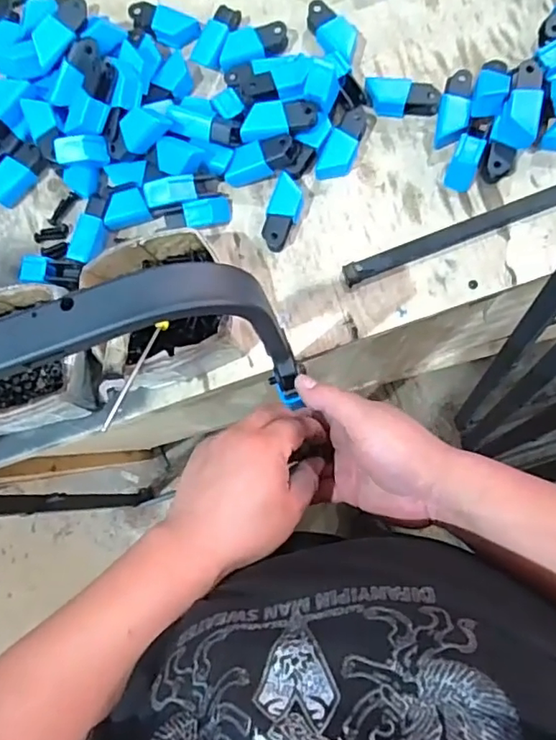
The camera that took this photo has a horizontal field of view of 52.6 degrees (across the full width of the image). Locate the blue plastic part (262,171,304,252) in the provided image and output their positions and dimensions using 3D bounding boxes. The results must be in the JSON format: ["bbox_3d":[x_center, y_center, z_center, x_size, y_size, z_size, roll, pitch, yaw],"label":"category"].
[{"bbox_3d":[0.006,-0.183,0.652,0.035,0.023,0.084,21,85,8],"label":"blue plastic part"}]

